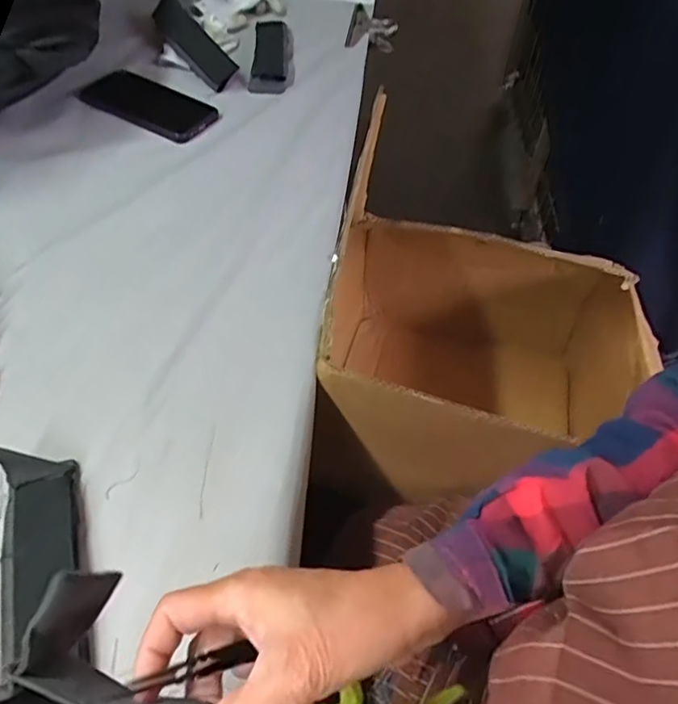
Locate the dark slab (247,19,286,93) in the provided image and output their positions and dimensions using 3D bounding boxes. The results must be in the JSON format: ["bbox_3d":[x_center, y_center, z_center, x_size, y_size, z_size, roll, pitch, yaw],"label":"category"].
[{"bbox_3d":[-0.092,-0.403,0.812,0.047,0.018,0.176,2,52,-3],"label":"dark slab"}]

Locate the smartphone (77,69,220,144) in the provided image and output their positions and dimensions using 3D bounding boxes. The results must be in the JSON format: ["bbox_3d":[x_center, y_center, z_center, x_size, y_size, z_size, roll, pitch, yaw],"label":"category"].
[{"bbox_3d":[-0.232,-0.300,0.722,0.163,0.013,0.076,28,65,13],"label":"smartphone"}]

